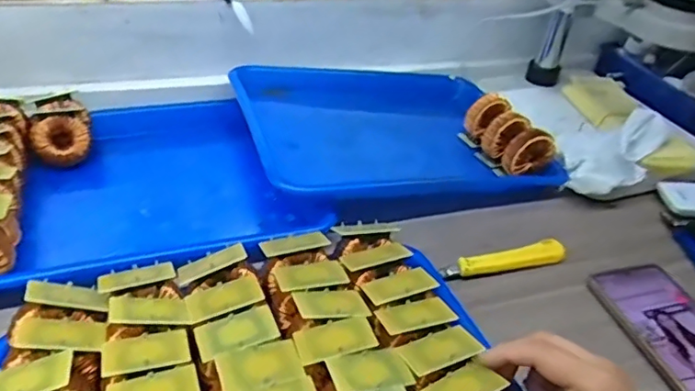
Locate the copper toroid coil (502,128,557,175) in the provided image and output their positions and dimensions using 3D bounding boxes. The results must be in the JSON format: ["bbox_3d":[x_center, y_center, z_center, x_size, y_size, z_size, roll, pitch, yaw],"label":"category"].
[{"bbox_3d":[0.195,-0.045,0.614,0.058,0.057,0.032,-21,45,-32],"label":"copper toroid coil"}]

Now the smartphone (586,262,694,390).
[{"bbox_3d":[0.276,0.121,0.466,0.087,0.013,0.169,-5,39,-16],"label":"smartphone"}]

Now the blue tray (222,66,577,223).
[{"bbox_3d":[0.046,-0.073,0.638,0.328,0.041,0.256,-6,42,-27],"label":"blue tray"}]

